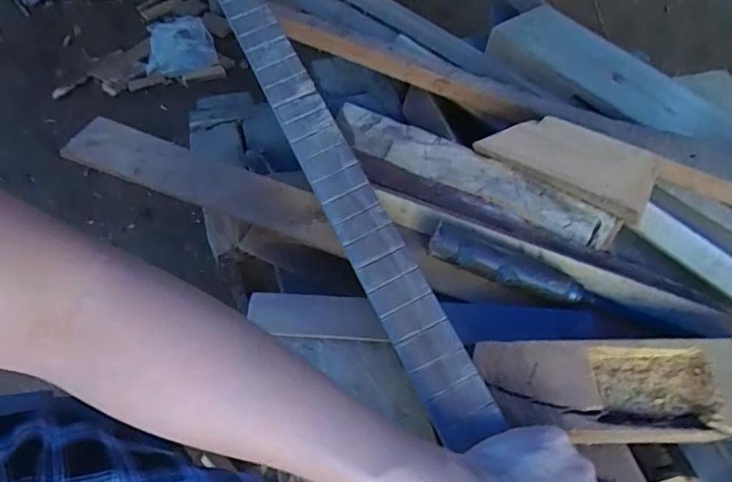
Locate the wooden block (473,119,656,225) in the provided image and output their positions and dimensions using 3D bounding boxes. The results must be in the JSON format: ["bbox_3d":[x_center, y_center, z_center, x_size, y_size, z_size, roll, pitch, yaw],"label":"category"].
[{"bbox_3d":[0.178,-0.070,0.468,0.150,0.055,0.042,31,14,24],"label":"wooden block"}]

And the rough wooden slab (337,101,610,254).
[{"bbox_3d":[0.094,-0.060,0.495,0.265,0.031,0.040,25,57,15],"label":"rough wooden slab"}]

